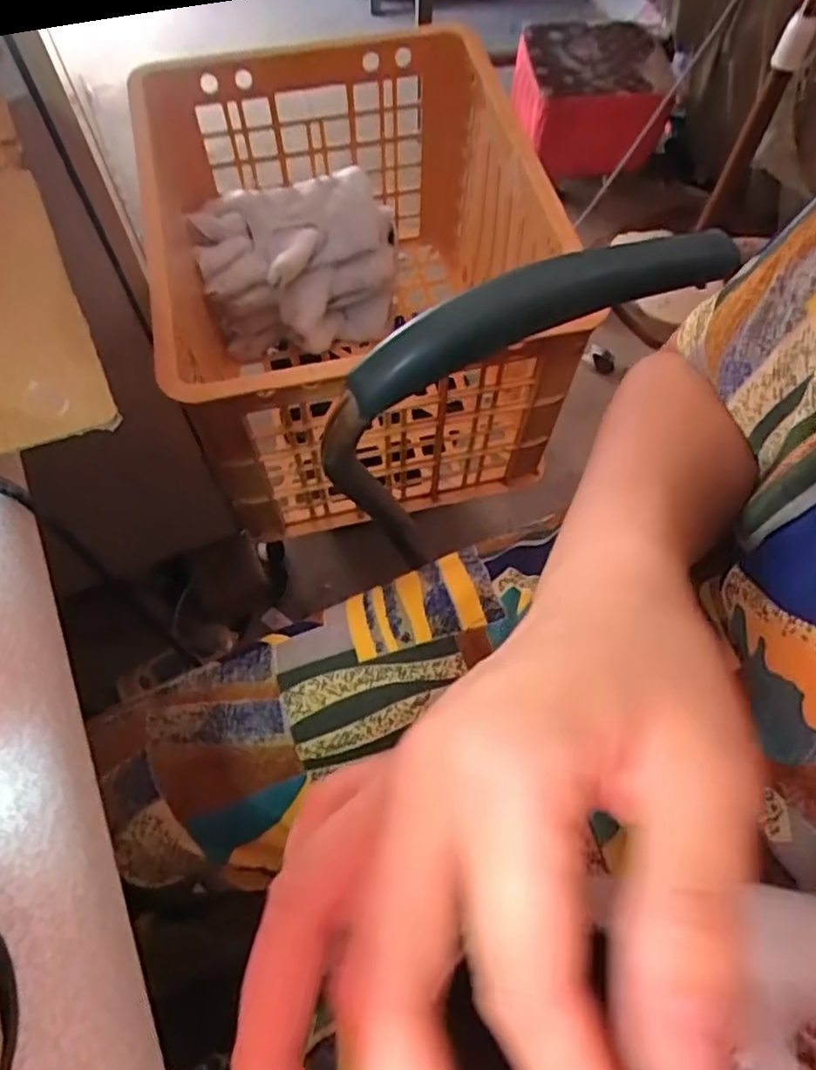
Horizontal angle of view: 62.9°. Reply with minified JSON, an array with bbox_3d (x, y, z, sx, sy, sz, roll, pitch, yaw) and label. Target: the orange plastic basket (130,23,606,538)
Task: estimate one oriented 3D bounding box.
[{"bbox_3d":[-0.063,-0.268,0.748,0.378,0.286,0.448,-14,65,-8],"label":"orange plastic basket"}]

